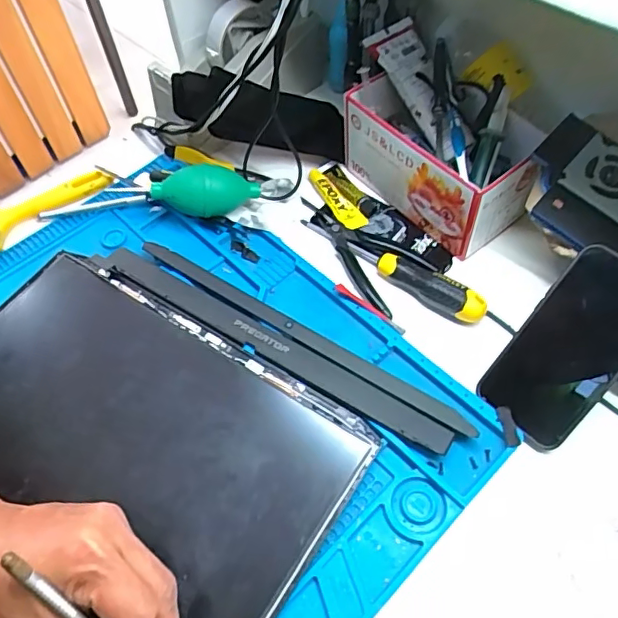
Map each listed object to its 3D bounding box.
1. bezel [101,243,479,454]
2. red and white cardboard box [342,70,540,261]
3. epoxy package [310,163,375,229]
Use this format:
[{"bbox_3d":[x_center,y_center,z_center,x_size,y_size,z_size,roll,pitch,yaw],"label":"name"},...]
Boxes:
[{"bbox_3d":[-0.034,0.022,0.484,0.349,0.008,0.048,27,62,20],"label":"bezel"},{"bbox_3d":[0.115,-0.143,0.538,0.074,0.092,0.178,-36,61,-19],"label":"red and white cardboard box"},{"bbox_3d":[0.035,-0.121,0.576,0.041,0.013,0.090,-25,58,-12],"label":"epoxy package"}]

